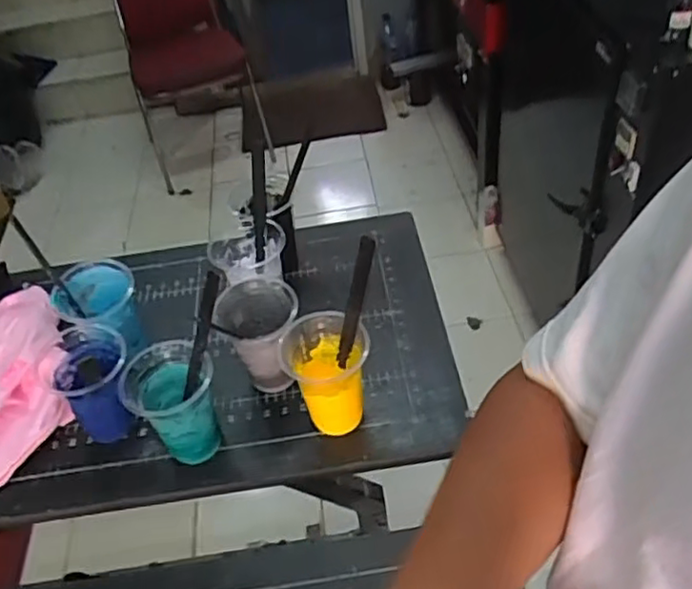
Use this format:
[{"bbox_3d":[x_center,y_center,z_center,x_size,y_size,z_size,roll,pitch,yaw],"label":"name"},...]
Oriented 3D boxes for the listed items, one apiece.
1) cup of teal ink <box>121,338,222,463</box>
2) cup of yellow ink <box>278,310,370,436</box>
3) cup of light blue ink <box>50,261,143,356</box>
[{"bbox_3d":[-0.174,0.115,0.690,0.086,0.113,0.084,-5,45,5],"label":"cup of teal ink"},{"bbox_3d":[-0.014,0.087,0.691,0.077,0.129,0.079,-5,45,5],"label":"cup of yellow ink"},{"bbox_3d":[-0.282,0.026,0.775,0.089,0.104,0.084,-5,45,5],"label":"cup of light blue ink"}]

